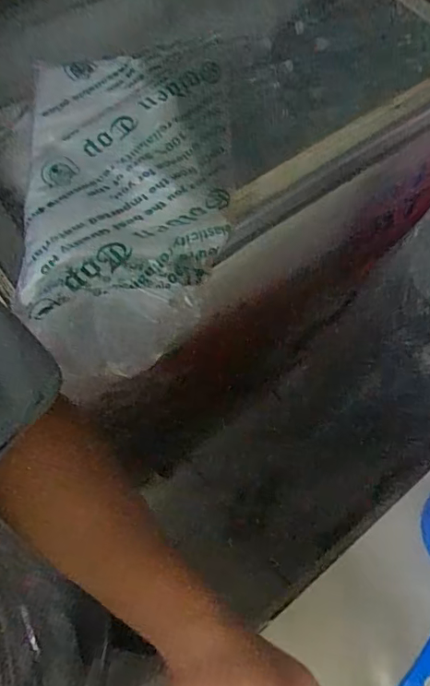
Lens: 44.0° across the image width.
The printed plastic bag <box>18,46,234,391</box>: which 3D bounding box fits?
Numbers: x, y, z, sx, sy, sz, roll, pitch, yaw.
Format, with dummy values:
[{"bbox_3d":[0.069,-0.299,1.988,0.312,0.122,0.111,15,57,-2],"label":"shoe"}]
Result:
[{"bbox_3d":[-0.109,-0.218,0.665,0.246,0.080,0.468,-5,63,-3],"label":"printed plastic bag"}]

